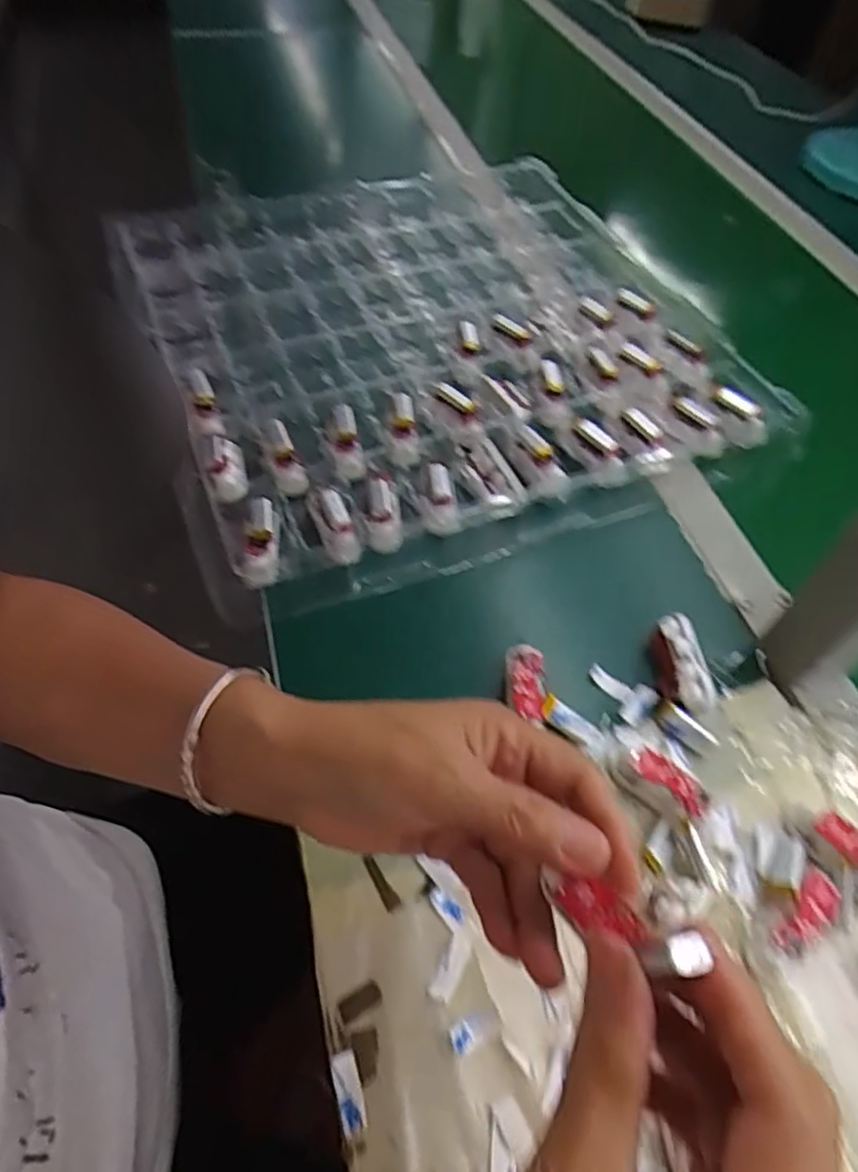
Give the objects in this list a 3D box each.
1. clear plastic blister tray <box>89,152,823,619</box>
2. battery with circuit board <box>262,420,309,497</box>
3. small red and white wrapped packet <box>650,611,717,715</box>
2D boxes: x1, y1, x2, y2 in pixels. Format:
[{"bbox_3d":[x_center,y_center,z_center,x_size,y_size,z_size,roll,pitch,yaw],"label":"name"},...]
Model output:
[{"bbox_3d":[-0.003,-0.229,0.591,0.462,0.034,0.488,-17,57,-16],"label":"clear plastic blister tray"},{"bbox_3d":[-0.104,-0.093,0.481,0.023,0.014,0.058,-17,74,-16],"label":"battery with circuit board"},{"bbox_3d":[0.152,0.048,0.409,0.028,0.017,0.061,-1,54,-6],"label":"small red and white wrapped packet"}]

